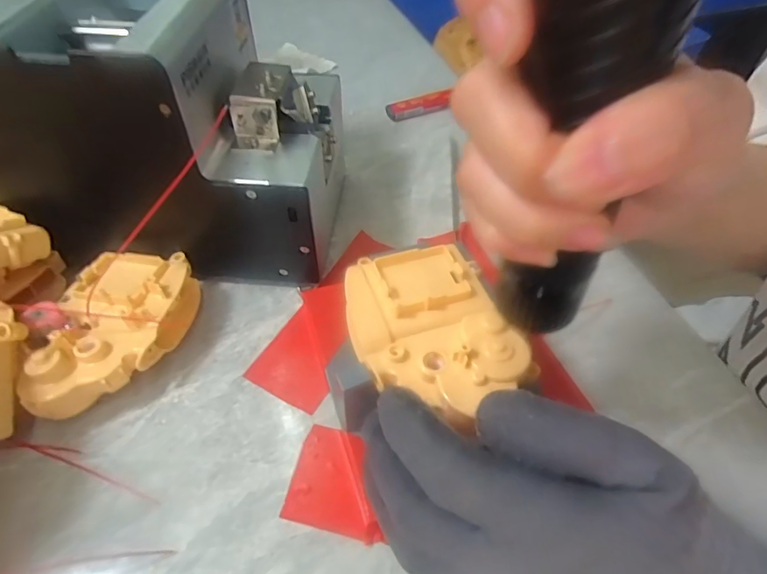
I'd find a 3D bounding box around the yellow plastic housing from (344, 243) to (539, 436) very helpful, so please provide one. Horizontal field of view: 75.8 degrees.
[{"bbox_3d":[0.021,0.017,0.225,0.068,0.013,0.092,-10,50,-10],"label":"yellow plastic housing"}]

